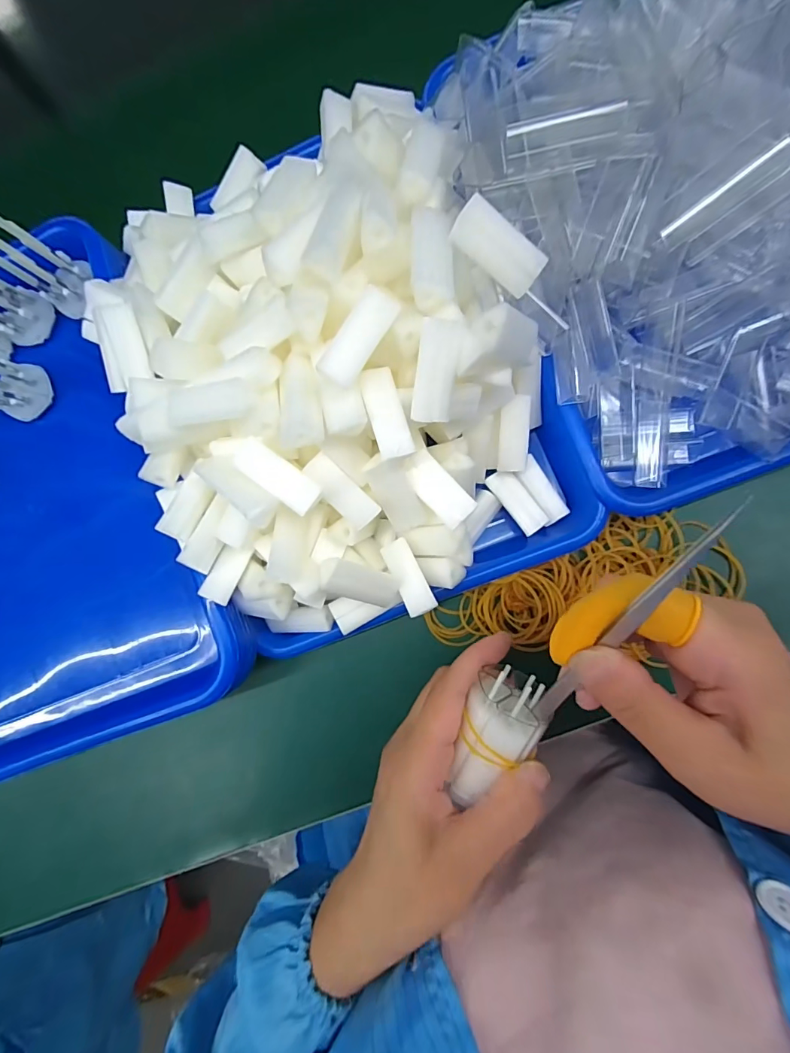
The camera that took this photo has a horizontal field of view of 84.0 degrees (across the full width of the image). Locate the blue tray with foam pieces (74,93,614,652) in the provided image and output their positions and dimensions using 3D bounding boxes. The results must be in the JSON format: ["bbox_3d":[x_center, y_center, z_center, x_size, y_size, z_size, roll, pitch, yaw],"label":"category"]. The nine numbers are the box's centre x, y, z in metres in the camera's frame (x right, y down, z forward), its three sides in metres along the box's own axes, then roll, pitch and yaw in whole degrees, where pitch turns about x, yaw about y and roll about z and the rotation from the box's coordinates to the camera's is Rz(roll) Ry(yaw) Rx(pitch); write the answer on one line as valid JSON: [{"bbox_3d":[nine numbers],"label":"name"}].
[{"bbox_3d":[-0.031,-0.082,0.253,0.235,0.111,0.272,-21,82,6],"label":"blue tray with foam pieces"}]

